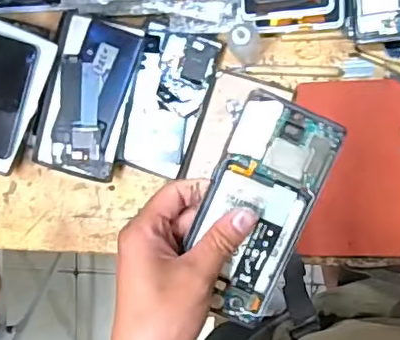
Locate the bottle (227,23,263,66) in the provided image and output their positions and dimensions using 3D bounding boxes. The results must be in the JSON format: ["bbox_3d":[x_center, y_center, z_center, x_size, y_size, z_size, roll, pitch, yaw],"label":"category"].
[{"bbox_3d":[0.051,-0.140,0.638,0.034,0.091,0.028,-20,88,9],"label":"bottle"}]

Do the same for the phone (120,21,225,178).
[{"bbox_3d":[-0.040,-0.084,0.690,0.090,0.008,0.173,17,89,-1],"label":"phone"}]

